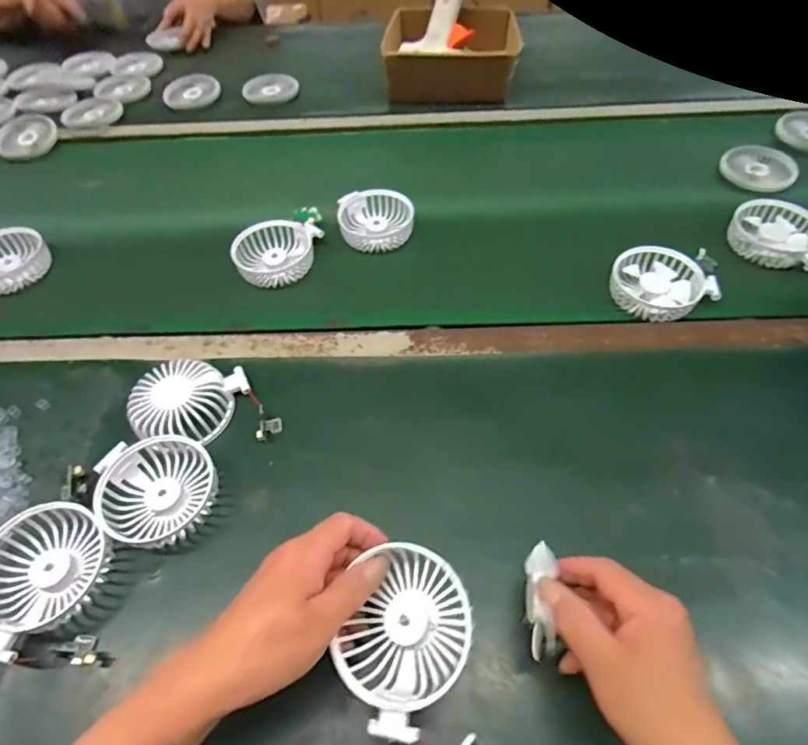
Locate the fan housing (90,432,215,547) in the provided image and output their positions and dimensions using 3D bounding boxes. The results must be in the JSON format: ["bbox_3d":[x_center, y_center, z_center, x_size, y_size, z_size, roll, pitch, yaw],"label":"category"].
[{"bbox_3d":[-0.202,0.094,0.419,0.084,0.030,0.084,-1,53,1],"label":"fan housing"}]

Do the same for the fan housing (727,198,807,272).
[{"bbox_3d":[0.429,-0.159,0.588,0.098,0.040,0.081,25,58,19],"label":"fan housing"}]

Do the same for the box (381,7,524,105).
[{"bbox_3d":[0.081,-0.524,0.846,0.214,0.073,0.196,4,53,5],"label":"box"}]

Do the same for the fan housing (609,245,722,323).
[{"bbox_3d":[0.274,-0.092,0.547,0.100,0.033,0.083,32,60,23],"label":"fan housing"}]

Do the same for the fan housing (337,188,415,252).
[{"bbox_3d":[-0.033,-0.185,0.627,0.088,0.032,0.087,-6,53,-3],"label":"fan housing"}]

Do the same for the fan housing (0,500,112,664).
[{"bbox_3d":[-0.269,0.147,0.382,0.085,0.030,0.086,-31,58,-20],"label":"fan housing"}]

